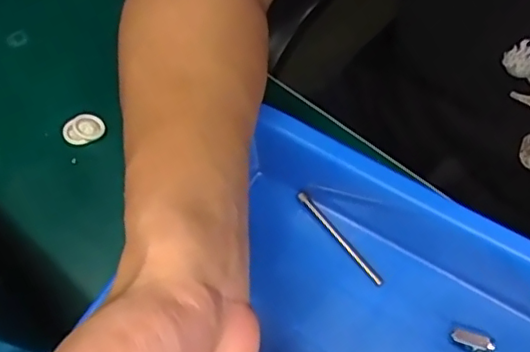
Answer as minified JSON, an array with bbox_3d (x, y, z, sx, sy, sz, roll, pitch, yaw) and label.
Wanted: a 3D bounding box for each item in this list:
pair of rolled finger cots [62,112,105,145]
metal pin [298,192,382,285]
[{"bbox_3d":[-0.121,-0.031,0.391,0.026,0.012,0.020,-28,66,-10],"label":"pair of rolled finger cots"},{"bbox_3d":[0.044,0.036,0.345,0.006,0.005,0.070,-37,68,-14],"label":"metal pin"}]

